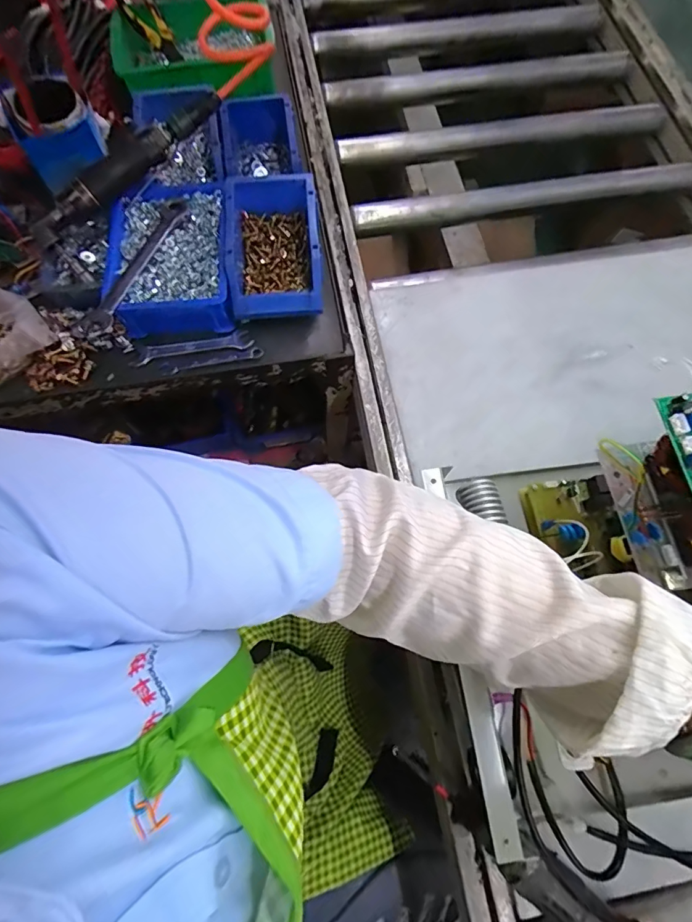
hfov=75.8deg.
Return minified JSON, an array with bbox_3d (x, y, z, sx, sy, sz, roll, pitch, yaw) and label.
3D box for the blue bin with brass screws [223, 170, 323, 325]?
[{"bbox_3d":[-0.095,-0.277,0.585,0.119,0.087,0.195,-5,71,-2],"label":"blue bin with brass screws"}]

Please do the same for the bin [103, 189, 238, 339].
[{"bbox_3d":[-0.223,-0.258,0.570,0.147,0.066,0.192,-7,71,-3],"label":"bin"}]

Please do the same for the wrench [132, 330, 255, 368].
[{"bbox_3d":[-0.196,-0.145,0.567,0.149,0.009,0.027,-11,71,-4],"label":"wrench"}]

